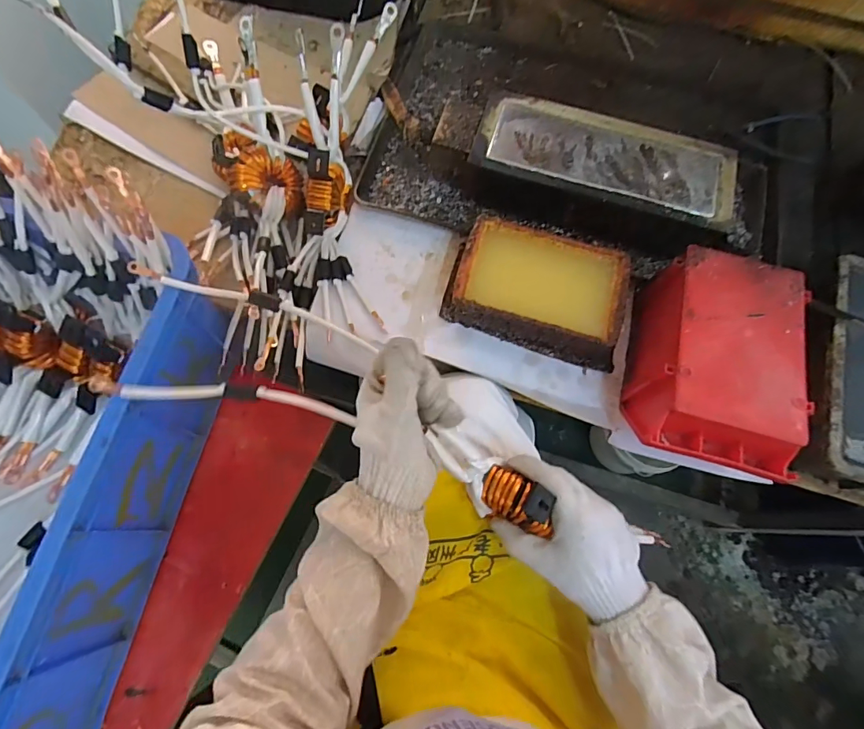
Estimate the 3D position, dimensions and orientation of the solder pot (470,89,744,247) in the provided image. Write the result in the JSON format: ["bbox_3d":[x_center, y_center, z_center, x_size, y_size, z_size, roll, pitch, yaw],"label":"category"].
[{"bbox_3d":[0.224,-0.258,0.625,0.334,0.087,0.154,20,71,4],"label":"solder pot"}]

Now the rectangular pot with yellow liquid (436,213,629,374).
[{"bbox_3d":[0.136,-0.093,0.573,0.228,0.062,0.133,17,70,3],"label":"rectangular pot with yellow liquid"}]

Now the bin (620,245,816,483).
[{"bbox_3d":[0.319,0.001,0.516,0.145,0.099,0.228,14,70,2],"label":"bin"}]

